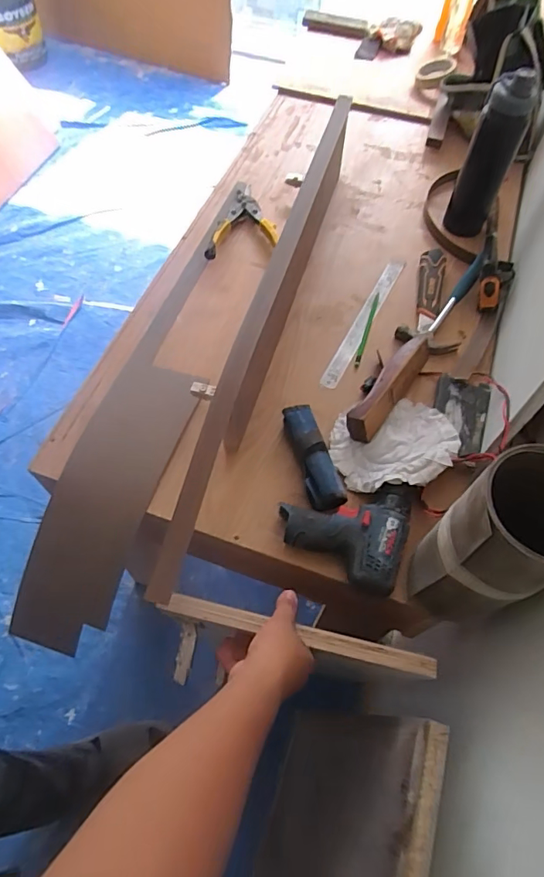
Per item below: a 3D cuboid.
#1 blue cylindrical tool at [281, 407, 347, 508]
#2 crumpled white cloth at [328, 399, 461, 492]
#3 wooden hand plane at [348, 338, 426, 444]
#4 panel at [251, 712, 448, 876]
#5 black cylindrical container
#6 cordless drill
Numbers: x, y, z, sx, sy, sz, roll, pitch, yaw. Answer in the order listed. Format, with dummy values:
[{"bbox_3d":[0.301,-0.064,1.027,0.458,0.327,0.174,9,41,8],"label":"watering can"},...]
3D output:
[{"bbox_3d":[0.058,0.025,0.708,0.053,0.047,0.164,-17,63,-11],"label":"blue cylindrical tool"},{"bbox_3d":[0.176,0.002,0.719,0.175,0.046,0.154,-13,62,-9],"label":"crumpled white cloth"},{"bbox_3d":[0.179,-0.084,0.759,0.052,0.059,0.206,32,65,15],"label":"wooden hand plane"},{"bbox_3d":[0.057,0.494,0.544,0.023,0.387,0.350,22,60,-1],"label":"panel"},{"bbox_3d":[0.380,-0.489,0.878,0.074,0.254,0.068,13,61,6],"label":"black cylindrical container"},{"bbox_3d":[0.091,0.122,0.652,0.167,0.057,0.138,11,61,5],"label":"cordless drill"}]

